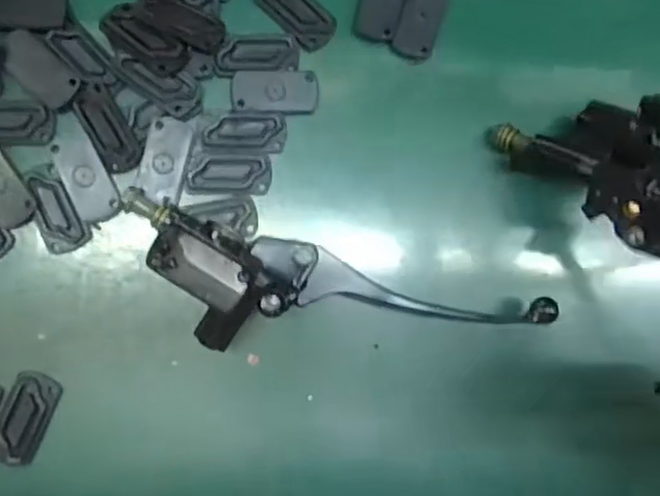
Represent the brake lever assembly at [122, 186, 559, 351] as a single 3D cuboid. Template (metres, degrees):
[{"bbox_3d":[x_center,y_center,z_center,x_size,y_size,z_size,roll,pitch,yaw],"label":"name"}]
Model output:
[{"bbox_3d":[0.007,0.031,0.360,0.239,0.055,0.061,15,87,-7],"label":"brake lever assembly"}]

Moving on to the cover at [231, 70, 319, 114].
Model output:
[{"bbox_3d":[-0.030,-0.088,0.384,0.048,0.004,0.023,1,89,-7],"label":"cover"}]

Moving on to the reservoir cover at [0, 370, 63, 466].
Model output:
[{"bbox_3d":[-0.163,0.091,0.366,0.026,0.005,0.049,22,86,-6],"label":"reservoir cover"}]

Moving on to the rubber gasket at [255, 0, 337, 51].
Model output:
[{"bbox_3d":[-0.020,-0.136,0.392,0.050,0.004,0.024,43,84,-4],"label":"rubber gasket"}]

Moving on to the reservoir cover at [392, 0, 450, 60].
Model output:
[{"bbox_3d":[0.054,-0.135,0.400,0.025,0.005,0.048,18,87,-7],"label":"reservoir cover"}]

